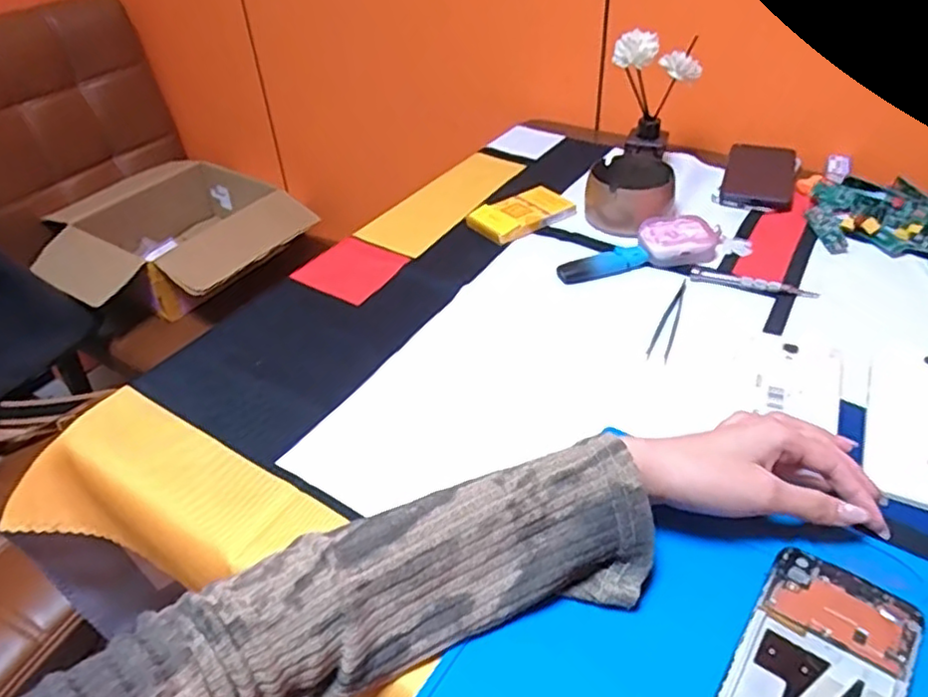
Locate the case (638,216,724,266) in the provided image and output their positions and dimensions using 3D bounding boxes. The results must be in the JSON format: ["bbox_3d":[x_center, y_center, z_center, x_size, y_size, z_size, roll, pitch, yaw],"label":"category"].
[{"bbox_3d":[0.203,-0.102,0.613,0.078,0.026,0.044,-3,40,0],"label":"case"}]

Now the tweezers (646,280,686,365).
[{"bbox_3d":[0.167,-0.025,0.539,0.016,0.006,0.105,13,42,19],"label":"tweezers"}]

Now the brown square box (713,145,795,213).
[{"bbox_3d":[0.321,-0.189,0.720,0.072,0.015,0.139,12,42,18],"label":"brown square box"}]

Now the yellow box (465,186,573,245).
[{"bbox_3d":[0.063,-0.141,0.679,0.108,0.016,0.062,-24,44,-23],"label":"yellow box"}]

